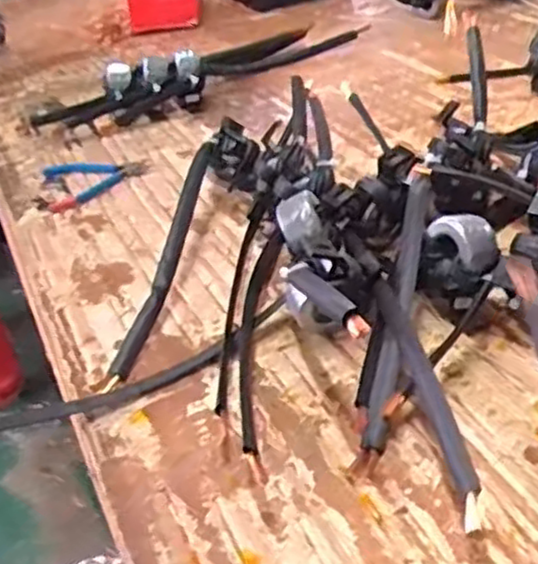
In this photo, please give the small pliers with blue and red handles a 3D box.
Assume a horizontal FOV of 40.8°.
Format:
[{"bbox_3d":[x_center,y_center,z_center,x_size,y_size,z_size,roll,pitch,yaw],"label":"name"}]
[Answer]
[{"bbox_3d":[-0.223,-0.135,0.960,0.141,0.021,0.120,-15,38,-9],"label":"small pliers with blue and red handles"}]

